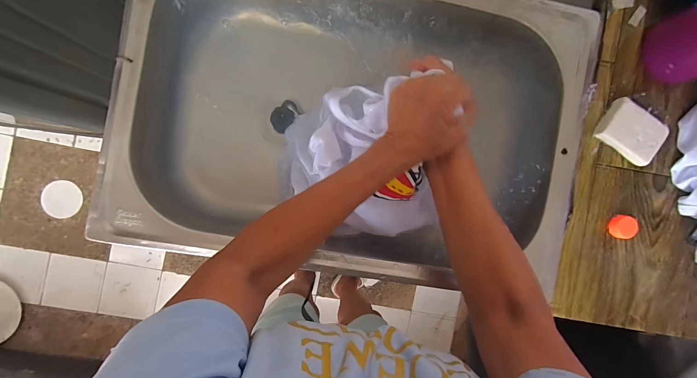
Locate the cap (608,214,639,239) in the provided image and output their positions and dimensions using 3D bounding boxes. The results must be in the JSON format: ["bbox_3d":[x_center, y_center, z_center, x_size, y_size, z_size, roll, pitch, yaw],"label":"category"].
[{"bbox_3d":[0.381,0.053,0.418,0.029,0.018,0.030,0,92,-5],"label":"cap"}]

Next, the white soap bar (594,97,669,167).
[{"bbox_3d":[0.382,-0.076,0.406,0.077,0.023,0.061,32,89,-5],"label":"white soap bar"}]

